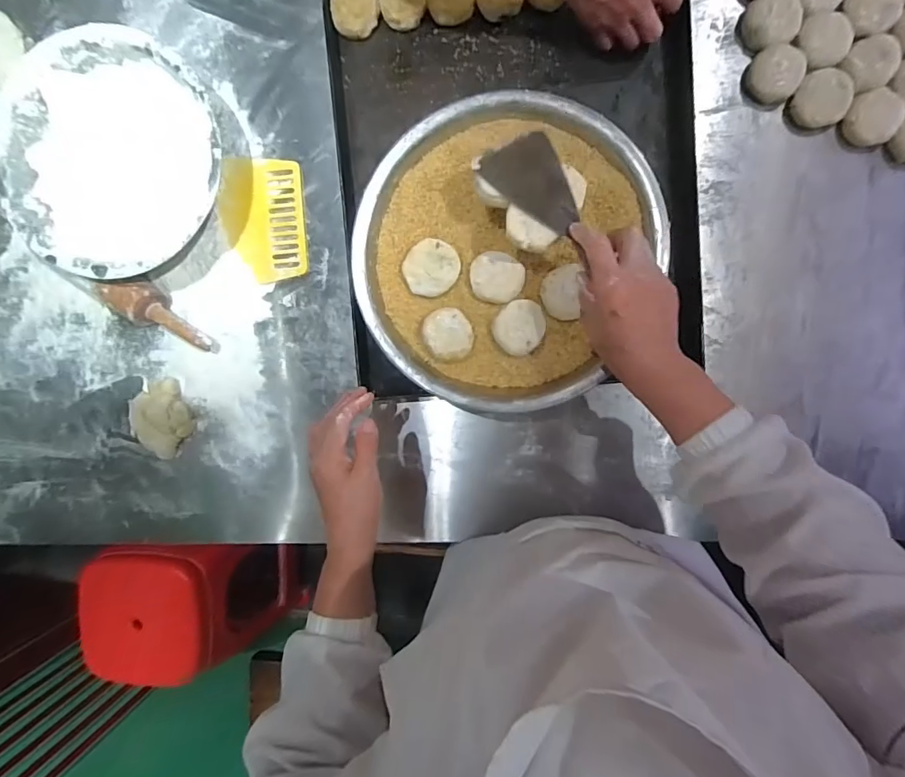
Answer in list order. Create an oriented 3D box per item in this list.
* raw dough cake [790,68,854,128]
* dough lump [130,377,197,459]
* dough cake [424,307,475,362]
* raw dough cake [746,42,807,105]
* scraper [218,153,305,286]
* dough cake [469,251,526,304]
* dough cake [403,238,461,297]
[{"bbox_3d":[0.428,-0.335,0.556,0.058,0.016,0.057,1,95,6],"label":"raw dough cake"},{"bbox_3d":[-0.398,0.042,0.659,0.073,0.033,0.100,-22,92,8],"label":"dough lump"},{"bbox_3d":[-0.004,-0.060,0.537,0.056,0.009,0.057,-1,103,-12],"label":"dough cake"},{"bbox_3d":[0.376,-0.365,0.559,0.058,0.014,0.058,1,95,6],"label":"raw dough cake"},{"bbox_3d":[-0.248,-0.221,0.633,0.109,0.009,0.156,-2,95,5],"label":"scraper"},{"bbox_3d":[0.049,-0.122,0.525,0.058,0.012,0.053,1,95,6],"label":"dough cake"},{"bbox_3d":[-0.023,-0.134,0.537,0.061,0.014,0.058,1,95,6],"label":"dough cake"}]

